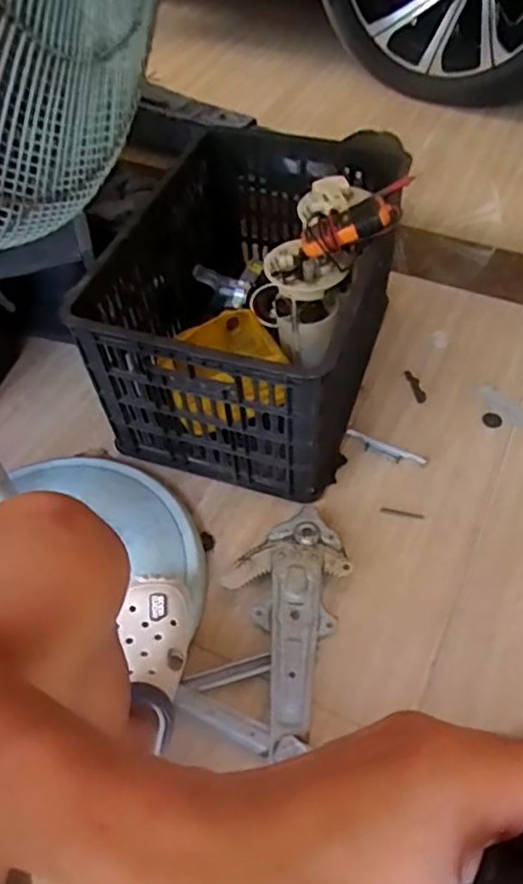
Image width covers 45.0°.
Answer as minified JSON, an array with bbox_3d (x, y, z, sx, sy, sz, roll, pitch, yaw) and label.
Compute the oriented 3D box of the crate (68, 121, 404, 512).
[{"bbox_3d":[-0.002,-0.216,0.937,0.348,0.275,0.494,14,55,14],"label":"crate"}]

